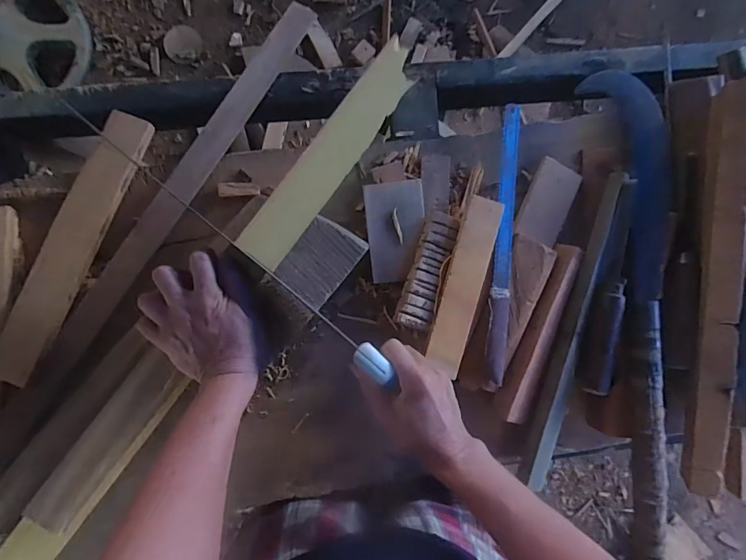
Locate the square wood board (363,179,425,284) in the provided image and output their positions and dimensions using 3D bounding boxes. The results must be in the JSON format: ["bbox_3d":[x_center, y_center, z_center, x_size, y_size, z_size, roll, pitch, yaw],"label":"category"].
[{"bbox_3d":[0.028,-0.057,0.489,0.066,0.012,0.113,-7,91,-4],"label":"square wood board"}]

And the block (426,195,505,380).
[{"bbox_3d":[0.104,0.005,0.469,0.045,0.015,0.194,17,89,-4],"label":"block"}]

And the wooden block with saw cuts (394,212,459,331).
[{"bbox_3d":[0.063,-0.011,0.473,0.039,0.014,0.132,19,86,-4],"label":"wooden block with saw cuts"}]

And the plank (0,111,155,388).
[{"bbox_3d":[-0.331,-0.042,0.461,0.055,0.013,0.313,20,89,-4],"label":"plank"}]

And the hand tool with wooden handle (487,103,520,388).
[{"bbox_3d":[0.150,-0.043,0.483,0.025,0.012,0.318,4,90,-4],"label":"hand tool with wooden handle"}]

